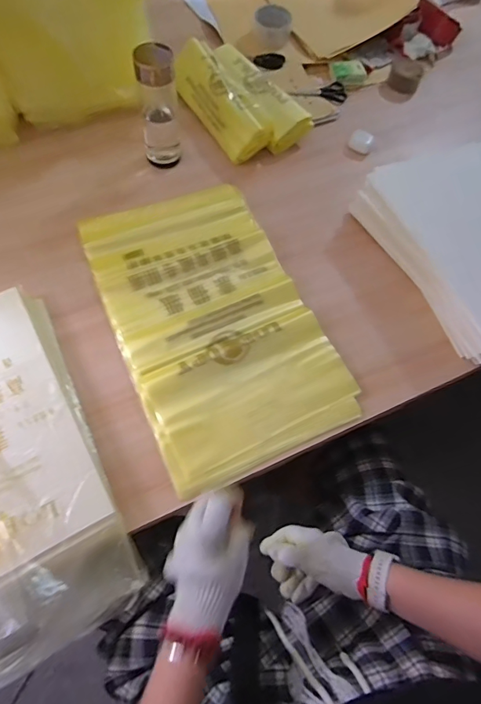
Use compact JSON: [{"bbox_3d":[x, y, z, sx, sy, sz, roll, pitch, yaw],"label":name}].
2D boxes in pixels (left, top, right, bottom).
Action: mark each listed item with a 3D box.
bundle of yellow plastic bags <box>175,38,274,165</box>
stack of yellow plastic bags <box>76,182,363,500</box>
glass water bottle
[{"bbox_3d":[-0.043,-0.505,0.839,0.099,0.060,0.291,-27,70,-17],"label":"bundle of yellow plastic bags"},{"bbox_3d":[-0.047,-0.061,0.661,0.291,0.031,0.480,-21,68,-14],"label":"stack of yellow plastic bags"},{"bbox_3d":[-0.144,-0.427,0.727,0.076,0.187,0.067,-6,65,-8],"label":"glass water bottle"}]

